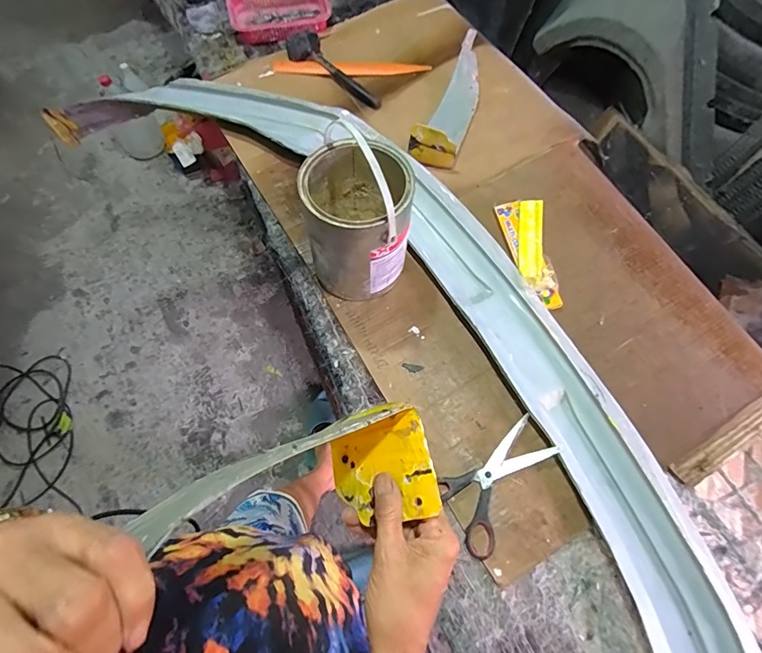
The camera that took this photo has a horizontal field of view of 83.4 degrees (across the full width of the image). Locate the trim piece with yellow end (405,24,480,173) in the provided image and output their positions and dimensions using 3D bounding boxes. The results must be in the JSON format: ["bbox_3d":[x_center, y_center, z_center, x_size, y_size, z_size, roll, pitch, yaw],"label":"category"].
[{"bbox_3d":[0.150,-0.472,0.888,0.094,0.064,0.309,19,70,7],"label":"trim piece with yellow end"}]

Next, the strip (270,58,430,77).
[{"bbox_3d":[-0.068,-0.586,0.970,0.346,0.012,0.043,4,69,1],"label":"strip"}]

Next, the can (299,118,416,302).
[{"bbox_3d":[-0.033,-0.175,0.657,0.158,0.244,0.171,0,69,-1],"label":"can"}]

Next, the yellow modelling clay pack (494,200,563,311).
[{"bbox_3d":[0.269,-0.135,0.754,0.076,0.017,0.217,-9,69,-4],"label":"yellow modelling clay pack"}]

